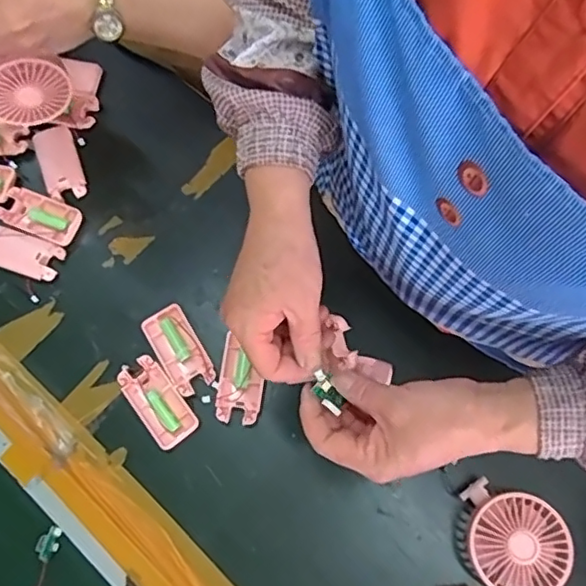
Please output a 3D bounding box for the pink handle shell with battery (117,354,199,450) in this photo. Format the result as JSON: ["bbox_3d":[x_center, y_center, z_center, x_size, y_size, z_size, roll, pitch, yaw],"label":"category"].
[{"bbox_3d":[-0.141,0.111,0.616,0.046,0.012,0.096,-38,76,-9],"label":"pink handle shell with battery"}]

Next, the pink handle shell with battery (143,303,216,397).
[{"bbox_3d":[-0.120,0.059,0.631,0.045,0.012,0.094,-31,75,-7],"label":"pink handle shell with battery"}]

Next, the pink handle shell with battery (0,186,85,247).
[{"bbox_3d":[-0.294,-0.090,0.689,0.098,0.011,0.047,22,76,8],"label":"pink handle shell with battery"}]

